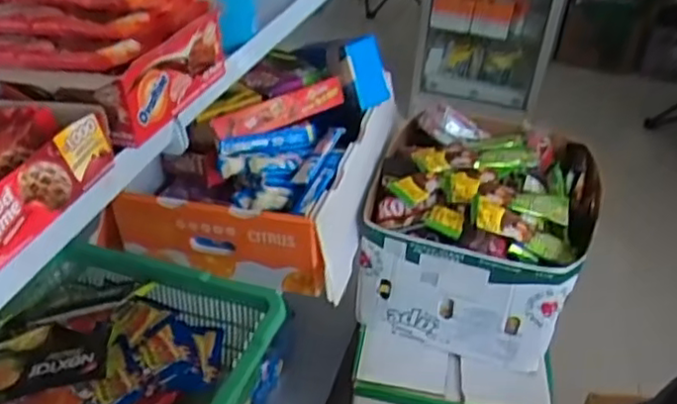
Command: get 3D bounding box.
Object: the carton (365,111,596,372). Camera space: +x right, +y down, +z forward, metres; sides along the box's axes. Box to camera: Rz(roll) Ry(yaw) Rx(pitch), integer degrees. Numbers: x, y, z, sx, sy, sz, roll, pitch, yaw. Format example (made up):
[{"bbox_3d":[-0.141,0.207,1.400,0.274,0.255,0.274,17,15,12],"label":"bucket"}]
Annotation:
[{"bbox_3d":[0.243,0.023,1.165,0.341,0.235,0.420,15,37,15],"label":"carton"}]

